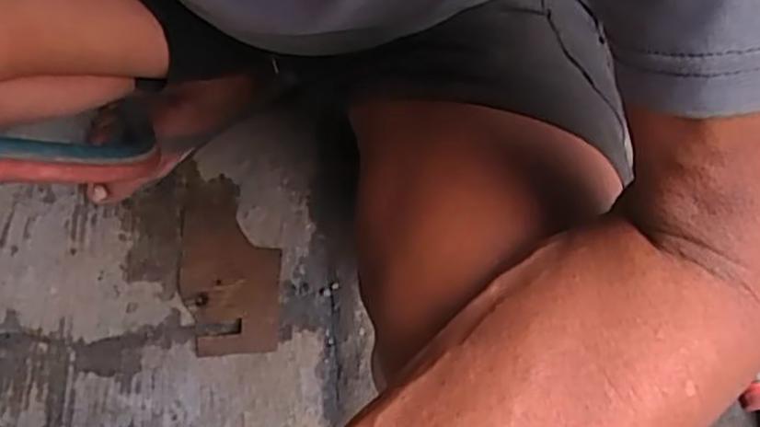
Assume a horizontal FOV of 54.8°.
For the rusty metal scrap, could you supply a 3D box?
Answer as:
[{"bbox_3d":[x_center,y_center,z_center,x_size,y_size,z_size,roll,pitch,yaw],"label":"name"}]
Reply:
[{"bbox_3d":[-0.142,0.044,0.688,0.091,0.005,0.176,-3,65,-3],"label":"rusty metal scrap"}]

